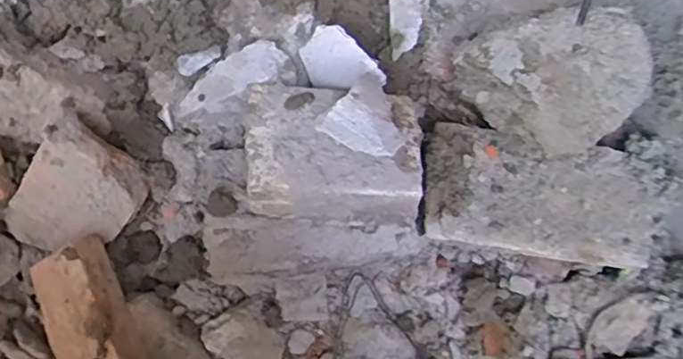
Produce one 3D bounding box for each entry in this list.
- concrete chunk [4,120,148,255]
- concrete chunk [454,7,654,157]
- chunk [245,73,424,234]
[{"bbox_3d":[-0.213,0.013,0.484,0.105,0.033,0.086,-35,119,16],"label":"concrete chunk"},{"bbox_3d":[0.143,-0.074,0.436,0.120,0.099,0.070,32,78,8],"label":"concrete chunk"},{"bbox_3d":[-0.007,-0.020,0.438,0.125,0.053,0.099,0,76,0],"label":"chunk"}]

